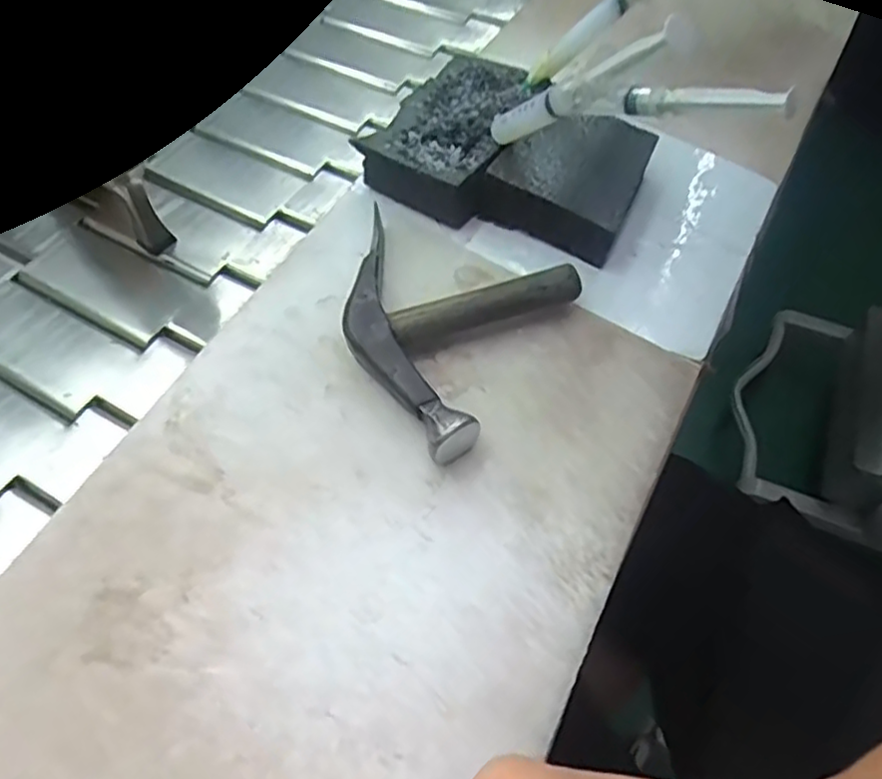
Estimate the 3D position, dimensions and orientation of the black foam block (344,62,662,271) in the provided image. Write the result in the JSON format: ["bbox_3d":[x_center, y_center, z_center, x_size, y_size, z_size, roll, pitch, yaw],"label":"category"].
[{"bbox_3d":[0.051,-0.151,0.450,0.164,0.036,0.122,28,62,17],"label":"black foam block"}]

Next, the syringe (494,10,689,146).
[{"bbox_3d":[0.065,-0.152,0.354,0.013,0.161,0.016,-32,106,-19],"label":"syringe"}]

